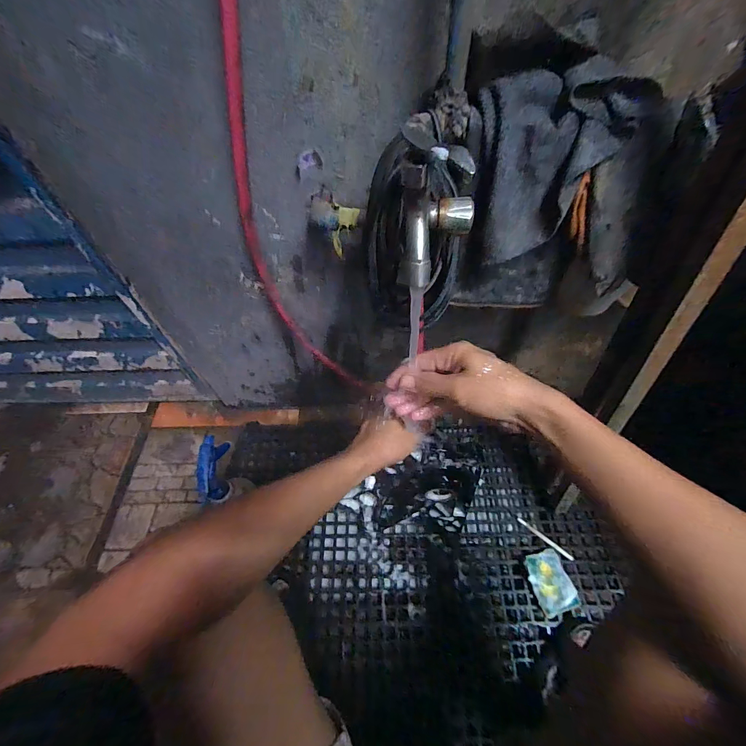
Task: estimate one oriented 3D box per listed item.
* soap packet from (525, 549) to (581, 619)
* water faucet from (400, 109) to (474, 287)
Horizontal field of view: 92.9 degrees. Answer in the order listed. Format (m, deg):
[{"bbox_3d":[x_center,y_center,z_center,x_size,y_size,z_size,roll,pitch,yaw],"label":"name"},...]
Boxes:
[{"bbox_3d":[0.332,0.396,0.672,0.071,0.037,0.098,-16,54,-6],"label":"soap packet"},{"bbox_3d":[0.050,-0.131,0.273,0.055,0.090,0.083,3,55,7],"label":"water faucet"}]

